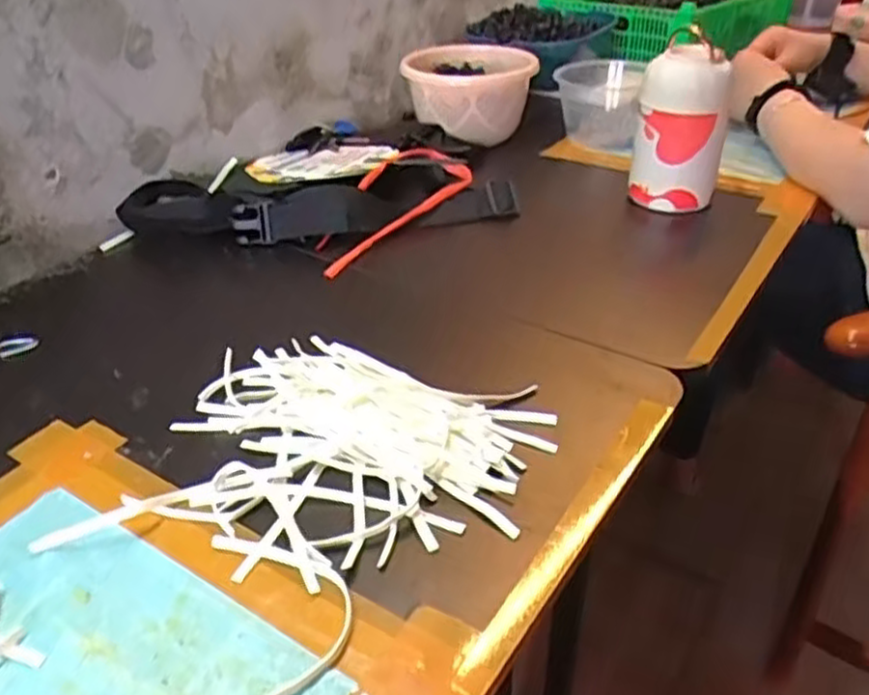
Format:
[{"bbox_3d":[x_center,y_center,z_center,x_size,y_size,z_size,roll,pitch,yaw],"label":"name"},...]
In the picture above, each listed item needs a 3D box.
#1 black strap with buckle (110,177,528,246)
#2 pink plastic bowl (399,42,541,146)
[{"bbox_3d":[-0.121,-0.155,0.806,0.411,0.044,0.120,-11,36,-12],"label":"black strap with buckle"},{"bbox_3d":[0.048,-0.343,1.011,0.174,0.088,0.165,-1,35,2],"label":"pink plastic bowl"}]

